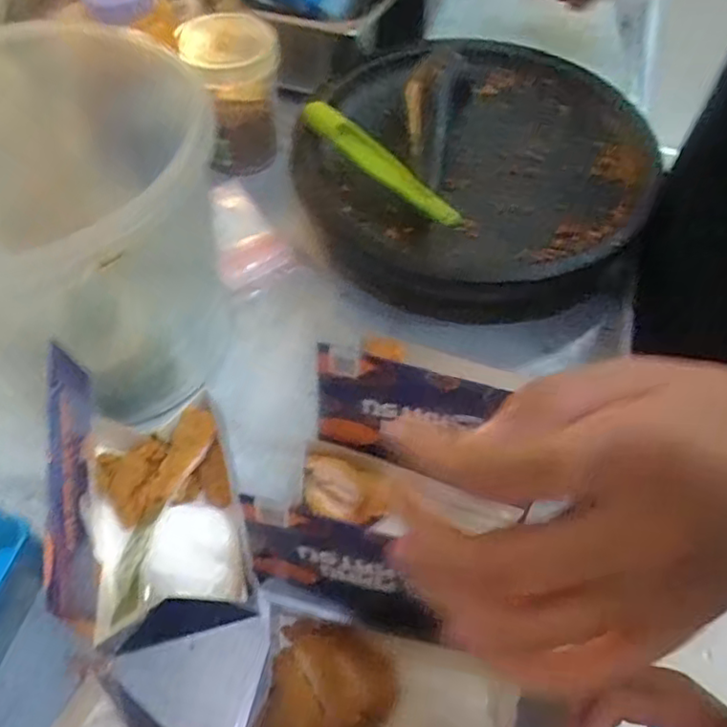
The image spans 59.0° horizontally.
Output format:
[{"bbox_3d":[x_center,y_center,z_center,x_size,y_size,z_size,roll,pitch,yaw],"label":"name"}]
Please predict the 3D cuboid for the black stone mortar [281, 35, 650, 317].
[{"bbox_3d":[0.119,-0.215,0.699,0.348,0.092,0.367,2,57,-3],"label":"black stone mortar"}]

